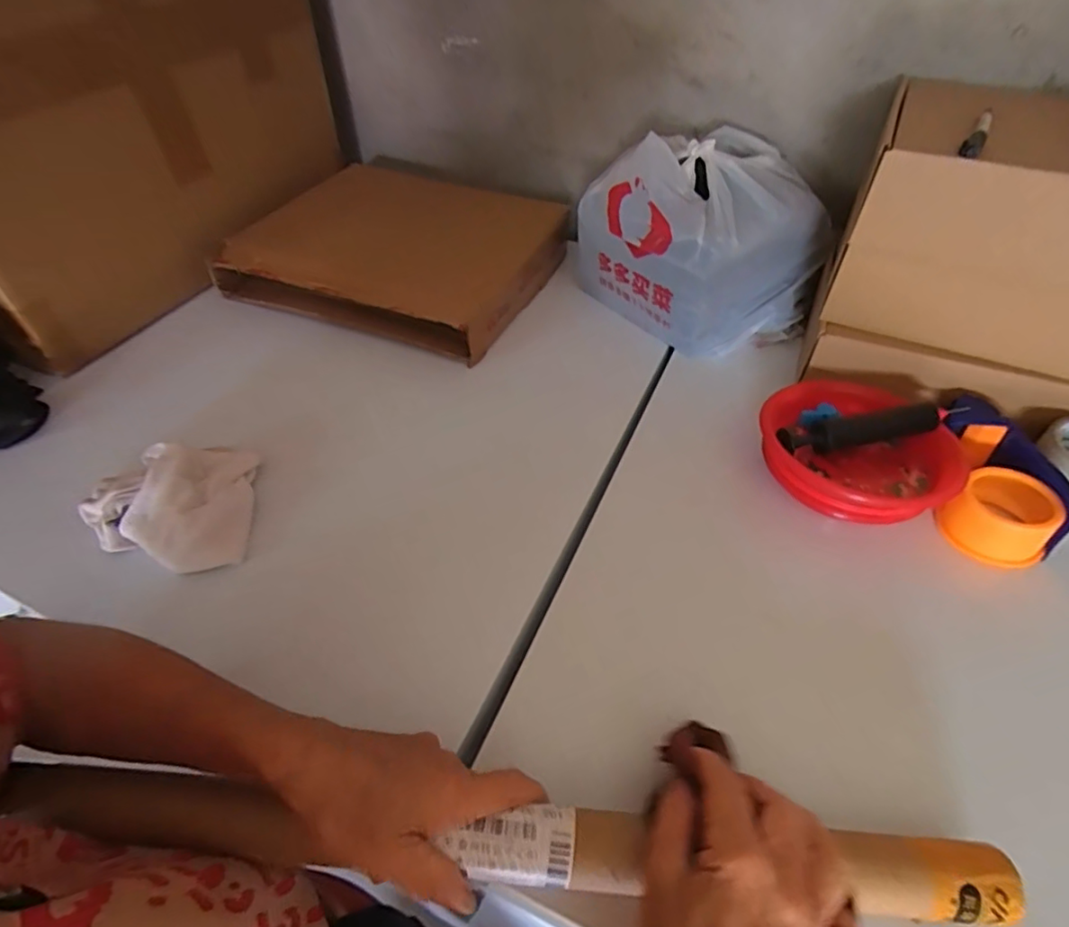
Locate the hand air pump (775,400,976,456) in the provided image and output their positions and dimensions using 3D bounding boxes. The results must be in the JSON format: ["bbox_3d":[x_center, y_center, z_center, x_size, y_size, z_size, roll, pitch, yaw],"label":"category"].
[{"bbox_3d":[0.298,-0.031,0.514,0.172,0.033,0.025,-8,47,-8],"label":"hand air pump"}]

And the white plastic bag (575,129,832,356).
[{"bbox_3d":[0.192,-0.267,0.673,0.220,0.179,0.228,-16,48,-15],"label":"white plastic bag"}]

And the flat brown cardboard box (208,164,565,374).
[{"bbox_3d":[-0.179,-0.287,0.770,0.373,0.071,0.302,18,49,16],"label":"flat brown cardboard box"}]

